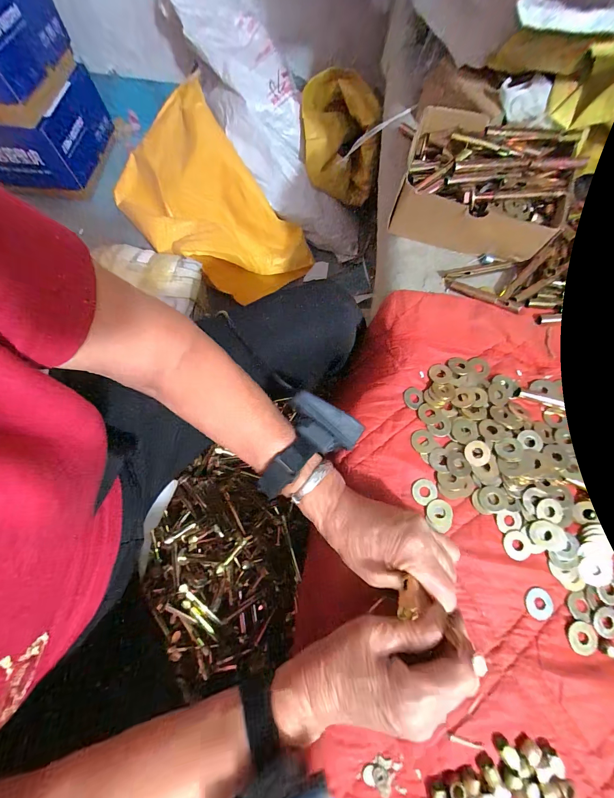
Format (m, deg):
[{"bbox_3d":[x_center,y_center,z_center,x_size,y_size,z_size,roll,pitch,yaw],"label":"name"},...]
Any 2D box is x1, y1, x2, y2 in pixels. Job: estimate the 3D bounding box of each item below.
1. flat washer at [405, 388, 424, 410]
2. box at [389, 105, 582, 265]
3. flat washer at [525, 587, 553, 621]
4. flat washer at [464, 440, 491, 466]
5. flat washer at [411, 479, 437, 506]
[{"bbox_3d":[0.116,-0.001,0.340,0.021,0.004,0.026,7,73,3],"label":"flat washer"},{"bbox_3d":[0.213,-0.270,0.388,0.193,0.071,0.146,15,73,5],"label":"box"},{"bbox_3d":[0.208,0.183,0.280,0.023,0.004,0.024,-14,73,-4],"label":"flat washer"},{"bbox_3d":[0.172,0.054,0.314,0.024,0.004,0.026,0,72,1],"label":"flat washer"},{"bbox_3d":[0.116,0.091,0.310,0.024,0.004,0.023,0,72,1],"label":"flat washer"}]

